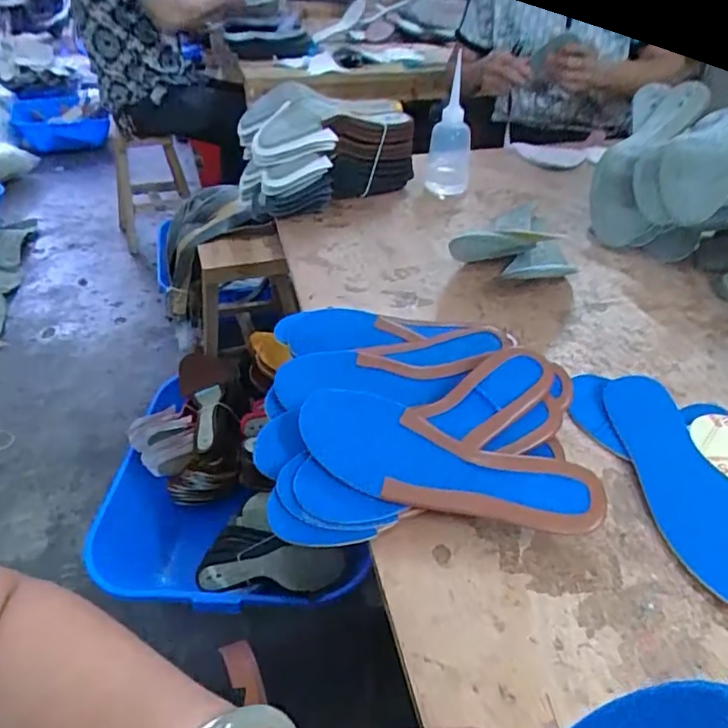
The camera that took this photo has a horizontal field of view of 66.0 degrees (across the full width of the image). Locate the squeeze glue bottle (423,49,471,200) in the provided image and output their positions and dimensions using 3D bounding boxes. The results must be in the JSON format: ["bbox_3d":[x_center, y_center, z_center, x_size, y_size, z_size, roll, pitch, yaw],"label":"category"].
[{"bbox_3d":[0.124,-0.334,0.800,0.063,0.173,0.054,7,40,8],"label":"squeeze glue bottle"}]

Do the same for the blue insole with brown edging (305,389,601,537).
[{"bbox_3d":[0.053,0.074,0.395,0.210,0.014,0.071,19,55,12],"label":"blue insole with brown edging"}]

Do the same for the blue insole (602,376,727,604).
[{"bbox_3d":[0.238,0.087,0.409,0.070,0.010,0.210,-22,40,4],"label":"blue insole"}]

